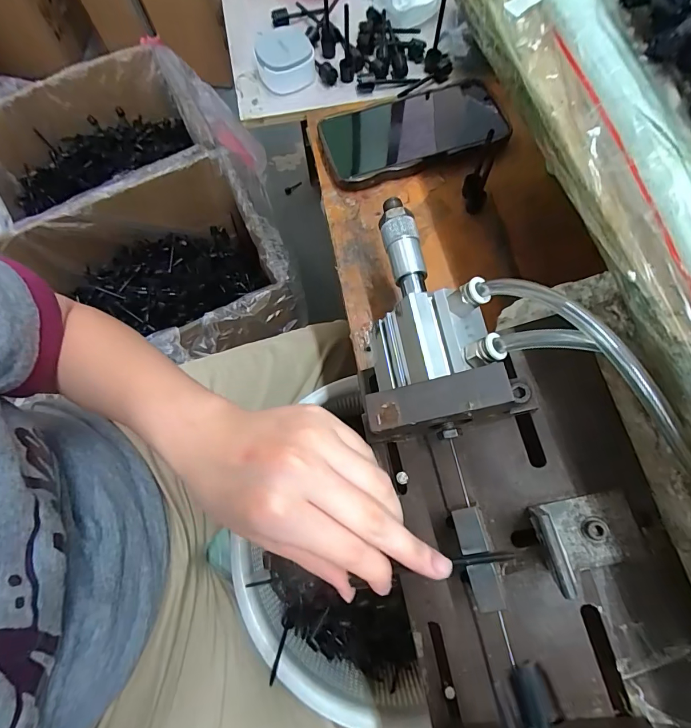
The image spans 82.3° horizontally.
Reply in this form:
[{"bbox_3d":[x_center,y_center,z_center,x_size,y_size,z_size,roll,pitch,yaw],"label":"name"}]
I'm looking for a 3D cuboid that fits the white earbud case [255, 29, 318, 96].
[{"bbox_3d":[-0.061,-0.302,0.389,0.054,0.032,0.053,-19,73,-5],"label":"white earbud case"}]

